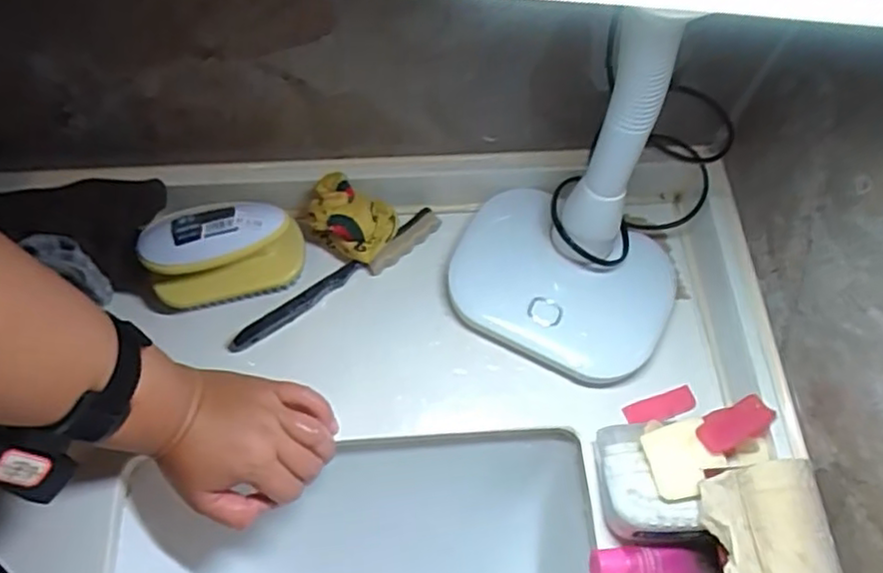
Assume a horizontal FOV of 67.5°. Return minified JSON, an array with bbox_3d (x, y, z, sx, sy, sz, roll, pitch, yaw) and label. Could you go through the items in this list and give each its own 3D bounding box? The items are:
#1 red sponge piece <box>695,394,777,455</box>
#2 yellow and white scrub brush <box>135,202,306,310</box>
[{"bbox_3d":[0.196,0.093,0.442,0.055,0.011,0.026,-22,68,-10],"label":"red sponge piece"},{"bbox_3d":[-0.163,-0.026,0.498,0.109,0.069,0.049,-13,66,-6],"label":"yellow and white scrub brush"}]

